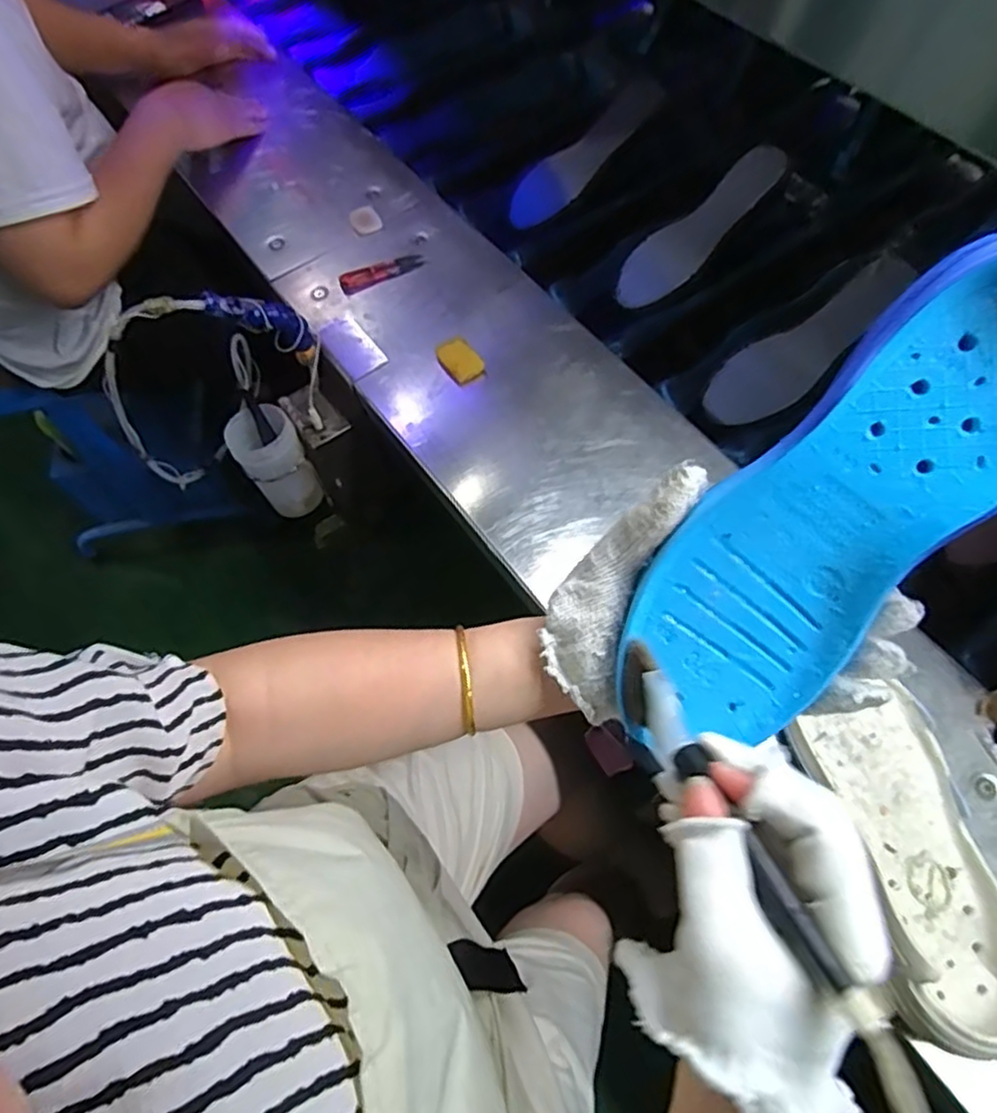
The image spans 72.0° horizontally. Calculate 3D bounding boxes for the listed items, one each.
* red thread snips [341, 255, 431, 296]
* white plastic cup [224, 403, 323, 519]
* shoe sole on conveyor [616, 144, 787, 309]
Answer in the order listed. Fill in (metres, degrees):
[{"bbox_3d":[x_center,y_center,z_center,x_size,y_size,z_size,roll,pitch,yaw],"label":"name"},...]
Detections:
[{"bbox_3d":[-0.135,-0.334,0.806,0.104,0.007,0.033,-20,64,-8],"label":"red thread snips"},{"bbox_3d":[-0.264,-0.111,0.813,0.071,0.122,0.078,-1,63,2],"label":"white plastic cup"},{"bbox_3d":[0.236,-0.383,0.804,0.229,0.018,0.072,-41,66,11],"label":"shoe sole on conveyor"}]

